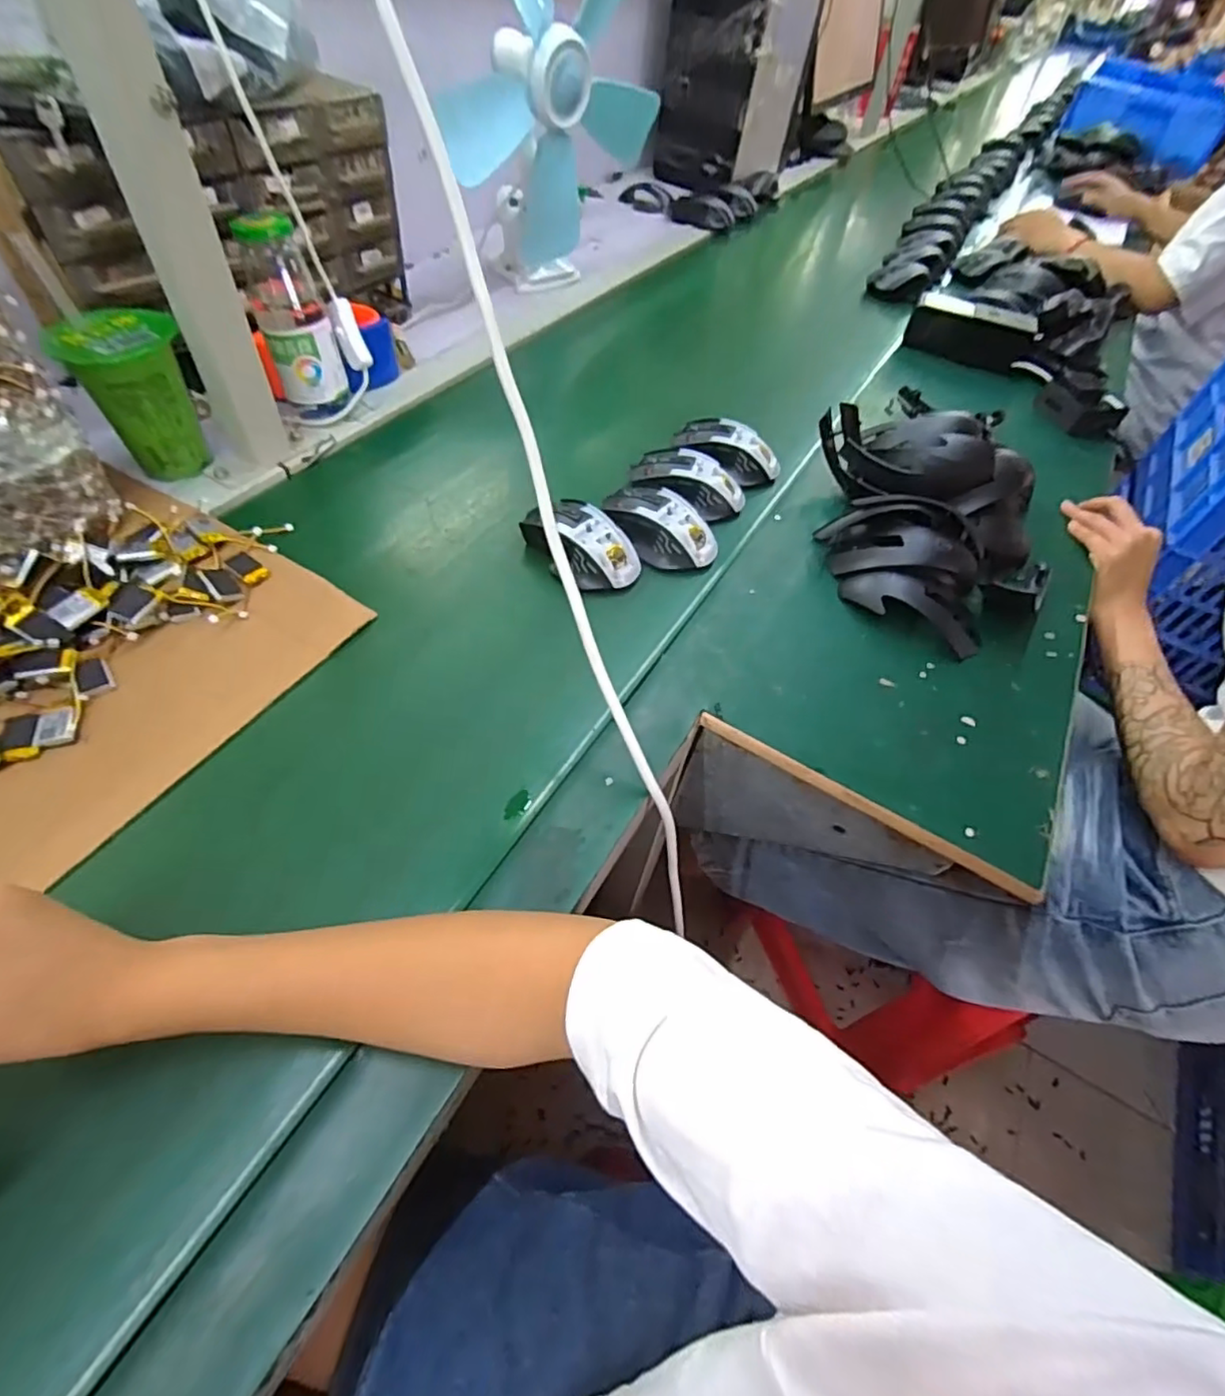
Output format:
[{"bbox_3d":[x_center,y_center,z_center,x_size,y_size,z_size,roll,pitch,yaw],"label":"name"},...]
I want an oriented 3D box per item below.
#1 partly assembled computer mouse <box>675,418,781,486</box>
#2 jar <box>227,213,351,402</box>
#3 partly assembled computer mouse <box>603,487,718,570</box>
[{"bbox_3d":[0.122,-0.264,0.663,0.114,0.036,0.056,31,54,5],"label":"partly assembled computer mouse"},{"bbox_3d":[-0.302,-0.356,0.599,0.064,0.167,0.060,-19,54,-19],"label":"jar"},{"bbox_3d":[0.041,-0.159,0.573,0.110,0.032,0.062,31,54,19],"label":"partly assembled computer mouse"}]

